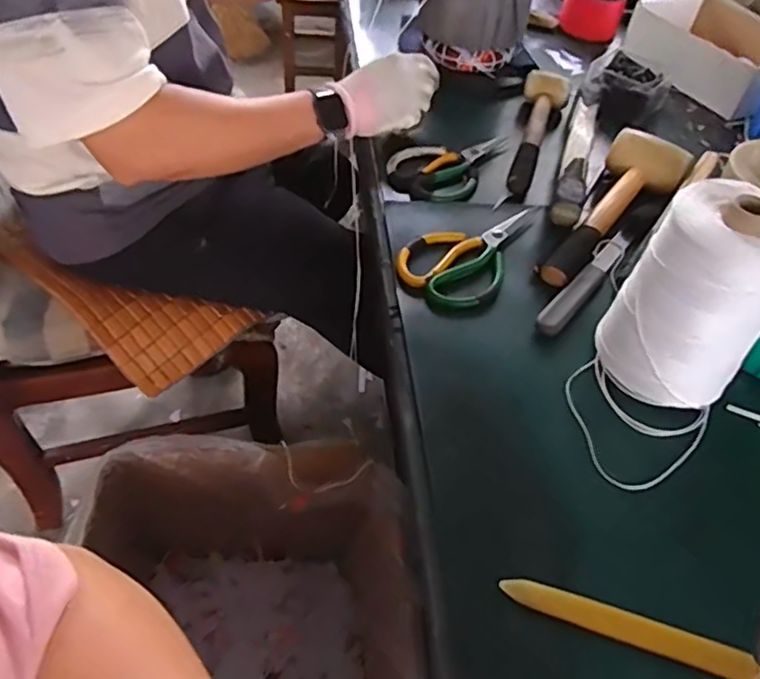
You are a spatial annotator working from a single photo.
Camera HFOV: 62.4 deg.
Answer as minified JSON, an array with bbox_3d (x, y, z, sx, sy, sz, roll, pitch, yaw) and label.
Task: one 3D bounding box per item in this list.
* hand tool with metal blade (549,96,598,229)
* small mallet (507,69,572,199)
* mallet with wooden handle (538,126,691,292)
[{"bbox_3d":[0.240,-0.228,0.759,0.031,0.031,0.269,17,48,8],"label":"hand tool with metal blade"},{"bbox_3d":[0.200,-0.273,0.807,0.063,0.038,0.259,17,48,8],"label":"small mallet"},{"bbox_3d":[0.256,-0.143,0.688,0.086,0.052,0.278,28,50,18],"label":"mallet with wooden handle"}]

